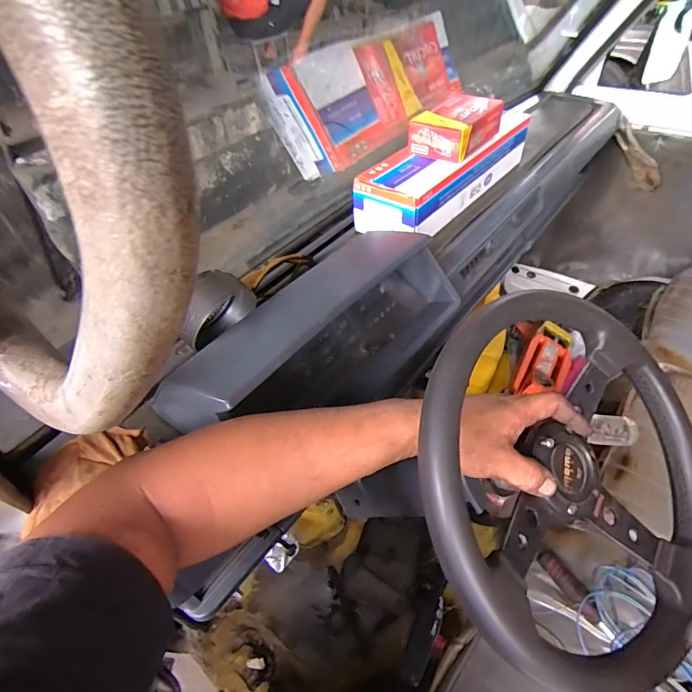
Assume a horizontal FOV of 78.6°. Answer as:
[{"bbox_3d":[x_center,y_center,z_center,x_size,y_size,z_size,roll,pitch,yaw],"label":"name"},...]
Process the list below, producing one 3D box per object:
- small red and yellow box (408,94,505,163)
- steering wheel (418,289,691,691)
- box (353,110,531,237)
[{"bbox_3d":[0.186,-0.368,0.707,0.098,0.055,0.151,30,55,30],"label":"small red and yellow box"},{"bbox_3d":[0.205,0.107,0.374,0.332,0.040,0.325,8,71,-25],"label":"steering wheel"},{"bbox_3d":[0.184,-0.313,0.763,0.125,0.101,0.399,28,54,29],"label":"box"}]

